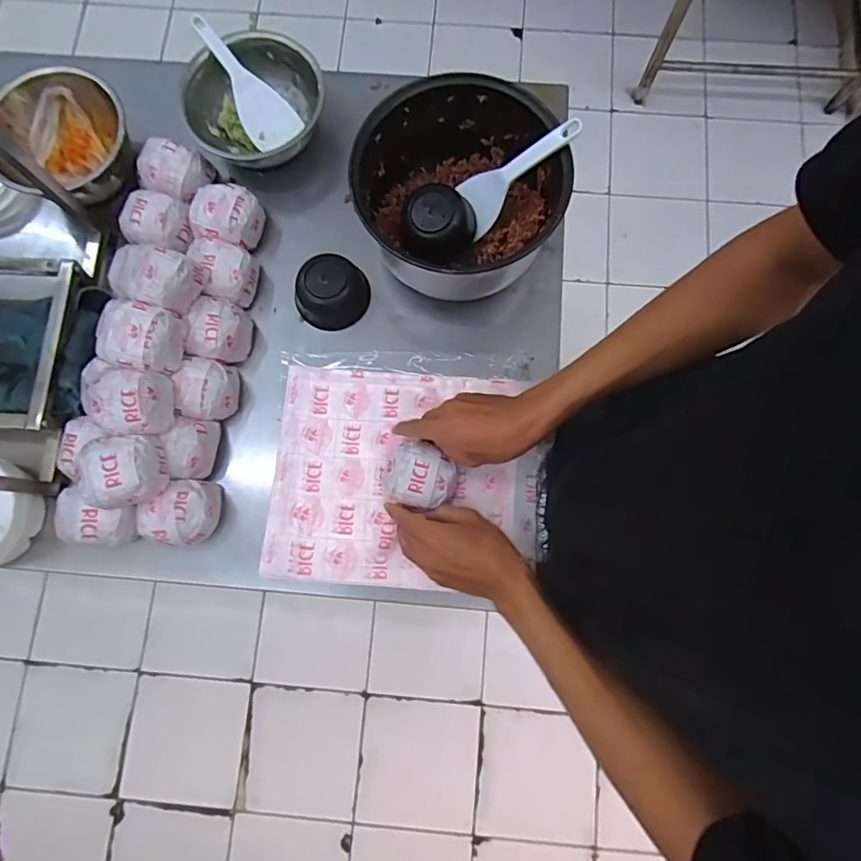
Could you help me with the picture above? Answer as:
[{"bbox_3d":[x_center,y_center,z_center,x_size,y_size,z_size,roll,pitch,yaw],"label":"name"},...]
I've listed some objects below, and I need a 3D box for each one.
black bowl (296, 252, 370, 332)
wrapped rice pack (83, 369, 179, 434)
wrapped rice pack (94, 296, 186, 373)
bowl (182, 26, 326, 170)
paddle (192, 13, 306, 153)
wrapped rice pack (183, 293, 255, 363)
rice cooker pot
[{"bbox_3d":[-0.122,-0.173,0.646,0.080,0.051,0.086,0,79,-1],"label":"black bowl"},{"bbox_3d":[-0.322,-0.032,0.566,0.077,0.049,0.069,3,79,2],"label":"wrapped rice pack"},{"bbox_3d":[-0.319,-0.105,0.577,0.087,0.042,0.077,12,79,4],"label":"wrapped rice pack"},{"bbox_3d":[-0.226,-0.420,0.680,0.175,0.060,0.172,0,79,-1],"label":"bowl"},{"bbox_3d":[-0.243,-0.446,0.665,0.064,0.033,0.178,-39,102,-7],"label":"paddle"},{"bbox_3d":[-0.252,-0.119,0.627,0.059,0.051,0.073,13,79,2],"label":"wrapped rice pack"},{"bbox_3d":[0.034,-0.275,0.617,0.236,0.113,0.222,3,79,0],"label":"rice cooker pot"}]

